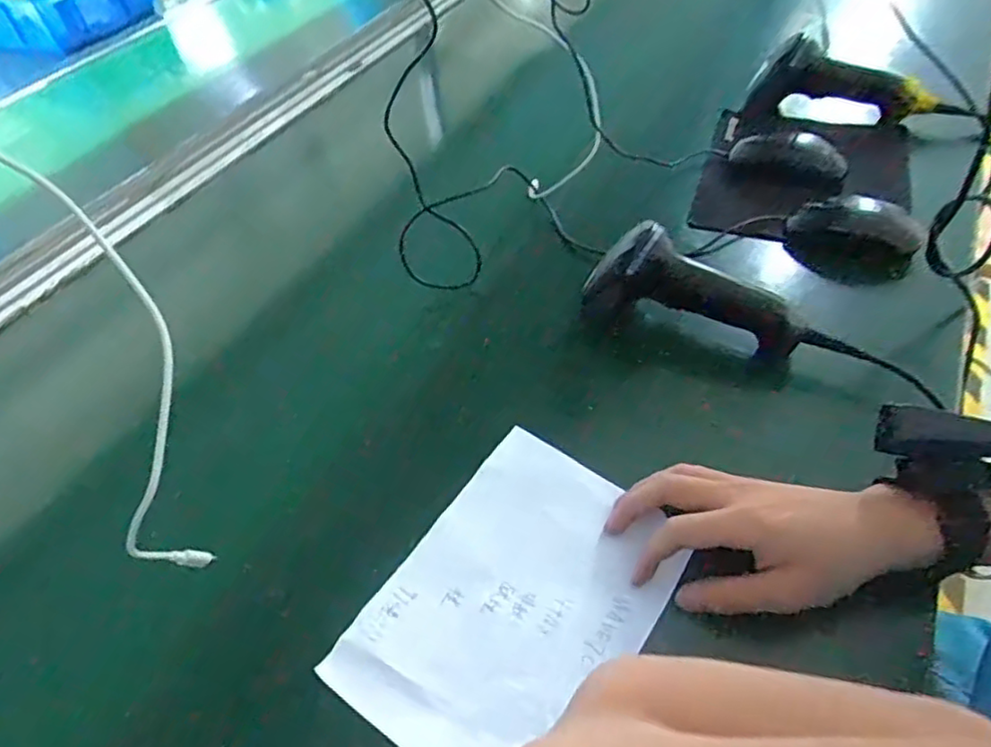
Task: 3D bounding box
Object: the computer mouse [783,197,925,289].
[{"bbox_3d":[0.334,-0.128,0.637,0.112,0.042,0.075,22,53,26],"label":"computer mouse"}]

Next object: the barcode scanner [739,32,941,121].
[{"bbox_3d":[0.403,-0.339,0.787,0.207,0.094,0.055,7,47,13],"label":"barcode scanner"}]

